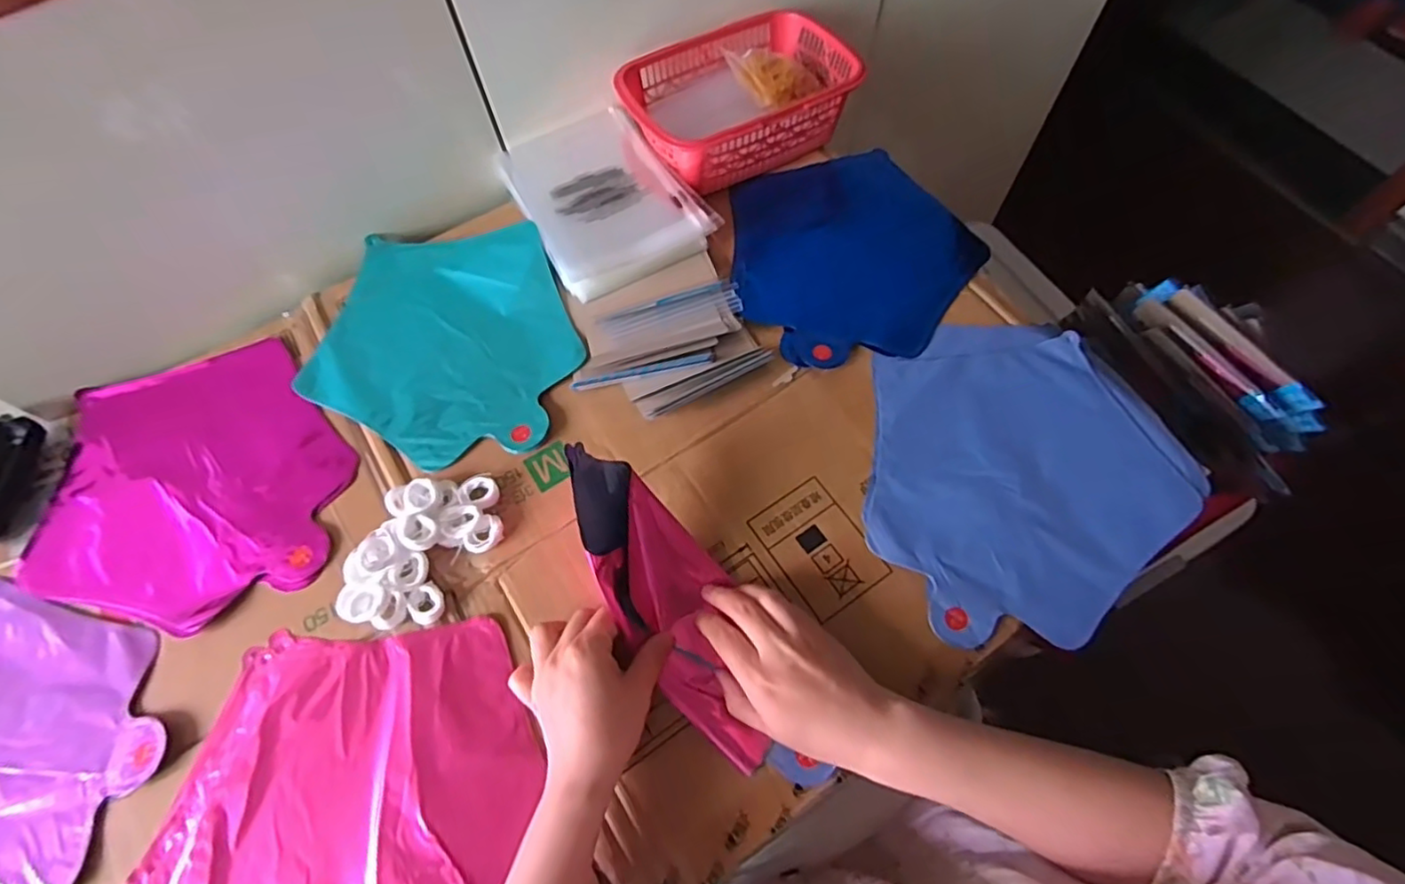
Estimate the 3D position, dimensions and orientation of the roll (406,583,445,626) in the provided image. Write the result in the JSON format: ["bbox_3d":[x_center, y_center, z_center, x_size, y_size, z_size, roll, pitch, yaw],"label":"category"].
[{"bbox_3d":[-0.193,0.113,0.444,0.023,0.007,0.026,-34,68,-15],"label":"roll"}]

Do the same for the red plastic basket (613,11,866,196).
[{"bbox_3d":[0.032,-0.329,0.623,0.206,0.077,0.145,-31,67,-13],"label":"red plastic basket"}]

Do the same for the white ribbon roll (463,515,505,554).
[{"bbox_3d":[-0.159,0.068,0.465,0.029,0.015,0.021,-36,68,-15],"label":"white ribbon roll"}]

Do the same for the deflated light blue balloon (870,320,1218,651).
[{"bbox_3d":[0.246,0.019,0.483,0.239,0.007,0.247,-1,64,1],"label":"deflated light blue balloon"}]

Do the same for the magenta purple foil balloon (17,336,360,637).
[{"bbox_3d":[-0.396,0.025,0.505,0.232,0.014,0.233,-2,64,0],"label":"magenta purple foil balloon"}]

